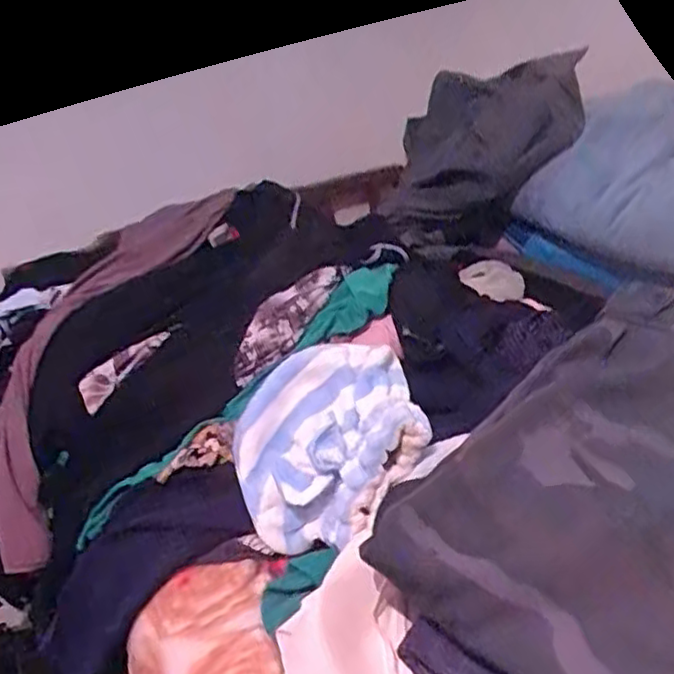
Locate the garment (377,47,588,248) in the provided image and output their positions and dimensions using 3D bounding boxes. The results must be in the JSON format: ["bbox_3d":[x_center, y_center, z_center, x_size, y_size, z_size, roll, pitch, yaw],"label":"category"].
[{"bbox_3d":[0.255,-0.314,1.193,0.333,0.285,0.128,-11,22,-11],"label":"garment"}]

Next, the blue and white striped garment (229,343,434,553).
[{"bbox_3d":[-0.009,0.121,0.717,0.183,0.150,0.192,-10,22,-9],"label":"blue and white striped garment"}]

